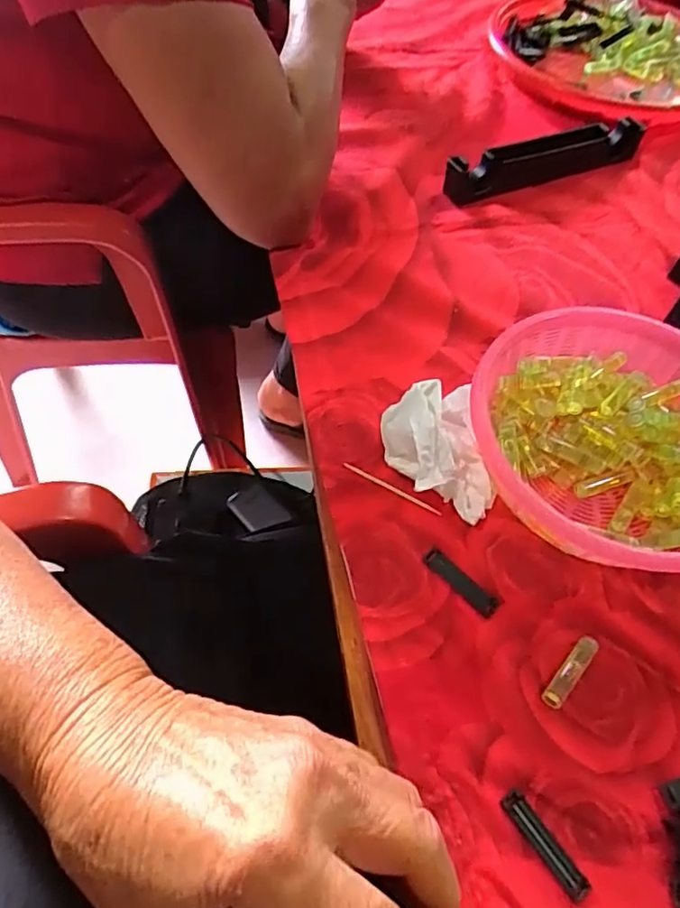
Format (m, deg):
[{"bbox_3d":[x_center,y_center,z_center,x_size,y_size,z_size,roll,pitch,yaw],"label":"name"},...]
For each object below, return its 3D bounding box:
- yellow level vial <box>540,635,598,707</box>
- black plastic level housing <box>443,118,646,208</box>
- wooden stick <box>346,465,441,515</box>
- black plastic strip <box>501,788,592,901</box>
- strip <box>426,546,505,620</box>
[{"bbox_3d":[0.117,0.110,0.297,0.010,0.006,0.041,38,63,19],"label":"yellow level vial"},{"bbox_3d":[0.186,-0.262,0.518,0.197,0.033,0.029,-20,61,-15],"label":"black plastic level housing"},{"bbox_3d":[0.030,0.020,0.342,0.062,0.004,0.004,27,60,13],"label":"wooden stick"},{"bbox_3d":[0.091,0.173,0.260,0.010,0.004,0.047,-31,65,-21],"label":"black plastic strip"},{"bbox_3d":[0.066,0.070,0.320,0.046,0.005,0.012,36,63,18],"label":"strip"}]

